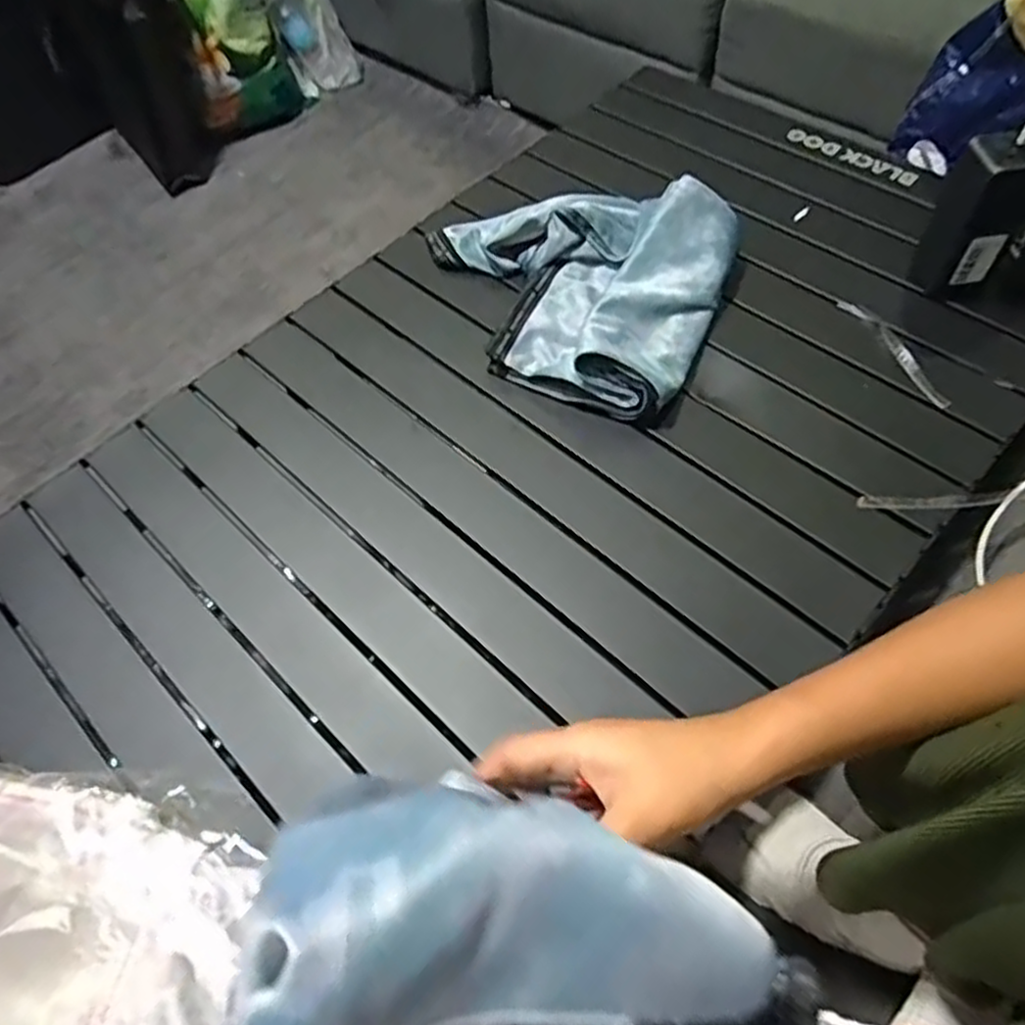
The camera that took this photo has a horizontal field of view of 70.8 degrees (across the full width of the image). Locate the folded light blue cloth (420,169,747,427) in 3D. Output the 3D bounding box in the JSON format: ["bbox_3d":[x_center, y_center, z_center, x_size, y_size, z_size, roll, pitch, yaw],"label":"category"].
[{"bbox_3d":[0.043,-0.225,0.687,0.300,0.070,0.232,22,62,17],"label":"folded light blue cloth"}]

